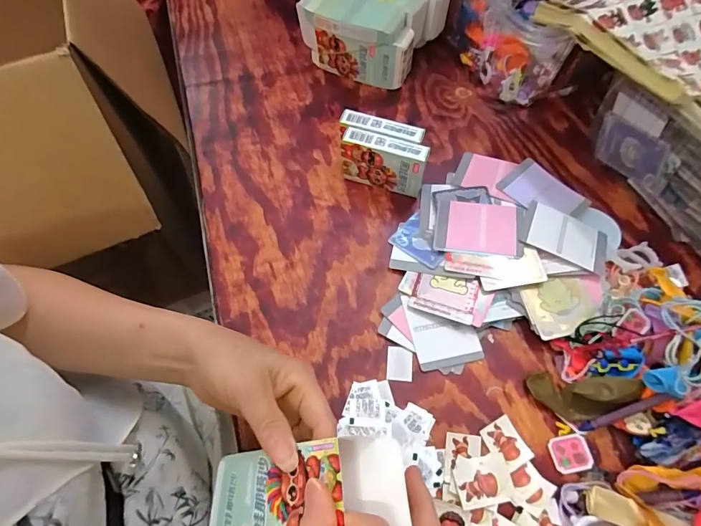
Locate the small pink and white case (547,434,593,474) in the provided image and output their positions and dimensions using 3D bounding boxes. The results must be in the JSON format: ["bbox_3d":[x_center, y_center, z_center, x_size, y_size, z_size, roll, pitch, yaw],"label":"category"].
[{"bbox_3d":[0.189,0.164,0.356,0.034,0.004,0.027,-10,63,-3],"label":"small pink and white case"}]

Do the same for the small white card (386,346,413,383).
[{"bbox_3d":[0.047,0.096,0.396,0.024,0.004,0.031,3,64,4],"label":"small white card"}]

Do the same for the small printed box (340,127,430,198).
[{"bbox_3d":[0.035,-0.112,0.467,0.095,0.065,0.023,18,65,11],"label":"small printed box"}]

